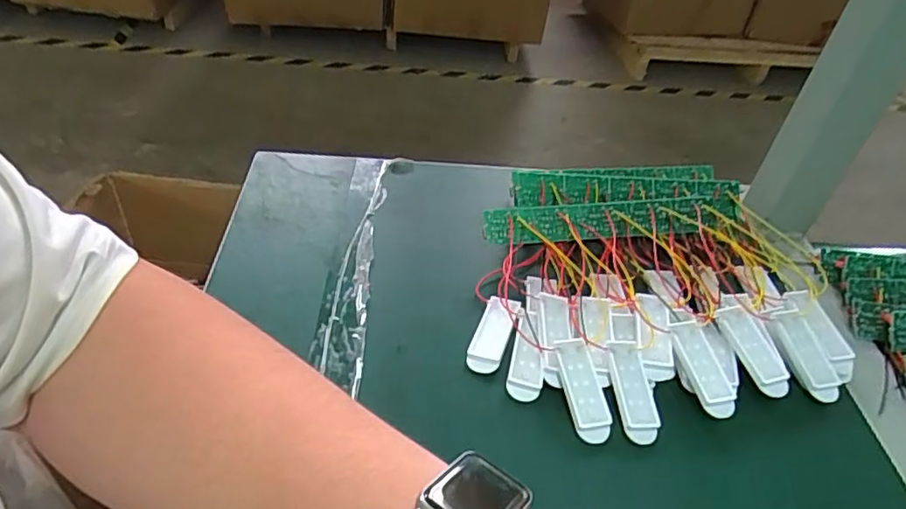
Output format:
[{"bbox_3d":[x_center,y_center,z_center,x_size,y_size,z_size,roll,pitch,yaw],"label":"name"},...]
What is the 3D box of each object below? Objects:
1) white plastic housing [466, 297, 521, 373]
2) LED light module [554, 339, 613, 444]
[{"bbox_3d":[0.025,0.048,0.376,0.021,0.009,0.056,15,43,12],"label":"white plastic housing"},{"bbox_3d":[0.074,0.077,0.345,0.023,0.008,0.057,-5,59,-10],"label":"LED light module"}]

